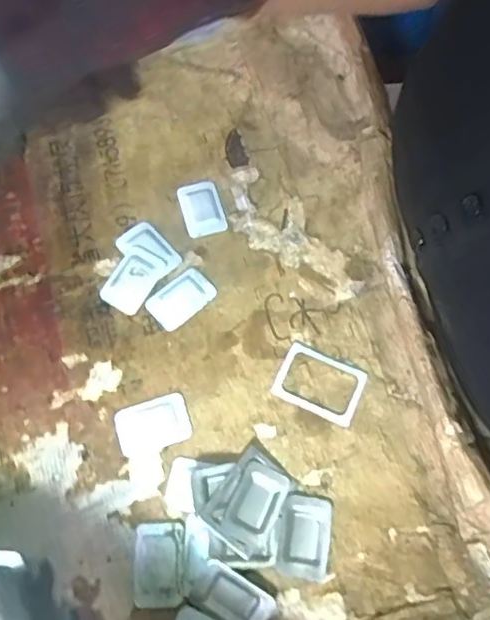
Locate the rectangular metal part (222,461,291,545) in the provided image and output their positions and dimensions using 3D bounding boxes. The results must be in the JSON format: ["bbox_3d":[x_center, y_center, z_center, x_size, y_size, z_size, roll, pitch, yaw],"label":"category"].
[{"bbox_3d":[0.006,0.103,0.306,0.025,0.008,0.039,23,70,9],"label":"rectangular metal part"}]

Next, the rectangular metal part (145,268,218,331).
[{"bbox_3d":[-0.039,-0.008,0.353,0.041,0.004,0.026,-41,74,-14],"label":"rectangular metal part"}]

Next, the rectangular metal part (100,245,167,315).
[{"bbox_3d":[-0.070,-0.019,0.355,0.026,0.007,0.041,27,71,10],"label":"rectangular metal part"}]

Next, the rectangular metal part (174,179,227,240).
[{"bbox_3d":[-0.029,-0.068,0.378,0.027,0.004,0.040,-17,69,-6],"label":"rectangular metal part"}]

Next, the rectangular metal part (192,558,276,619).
[{"bbox_3d":[-0.005,0.146,0.289,0.038,0.008,0.022,26,71,10],"label":"rectangular metal part"}]

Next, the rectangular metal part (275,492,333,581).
[{"bbox_3d":[0.032,0.119,0.303,0.027,0.004,0.041,7,69,3],"label":"rectangular metal part"}]

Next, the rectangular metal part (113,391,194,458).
[{"bbox_3d":[-0.053,0.065,0.326,0.041,0.004,0.028,-18,69,-7],"label":"rectangular metal part"}]

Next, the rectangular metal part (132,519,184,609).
[{"bbox_3d":[-0.046,0.133,0.300,0.026,0.004,0.041,-1,68,0],"label":"rectangular metal part"}]

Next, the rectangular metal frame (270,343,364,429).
[{"bbox_3d":[0.044,0.042,0.334,0.048,0.004,0.035,25,71,10],"label":"rectangular metal frame"}]

